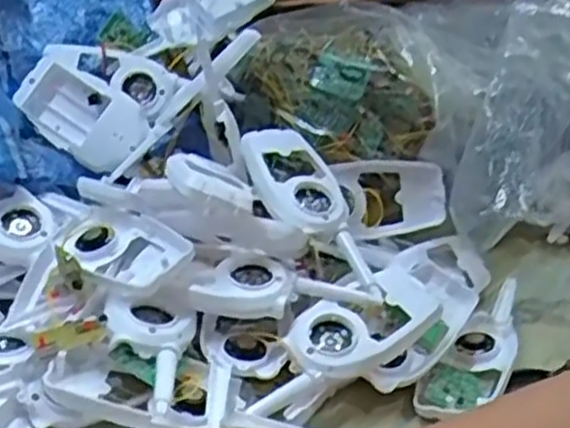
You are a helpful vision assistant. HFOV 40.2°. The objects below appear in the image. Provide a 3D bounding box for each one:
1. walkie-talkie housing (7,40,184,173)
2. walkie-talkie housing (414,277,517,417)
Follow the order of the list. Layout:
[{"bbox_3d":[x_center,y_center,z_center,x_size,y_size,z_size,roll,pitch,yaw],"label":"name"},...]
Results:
[{"bbox_3d":[-0.154,-0.096,0.632,0.105,0.018,0.106,30,65,4],"label":"walkie-talkie housing"},{"bbox_3d":[0.139,0.093,0.544,0.046,0.018,0.154,20,33,27],"label":"walkie-talkie housing"}]

